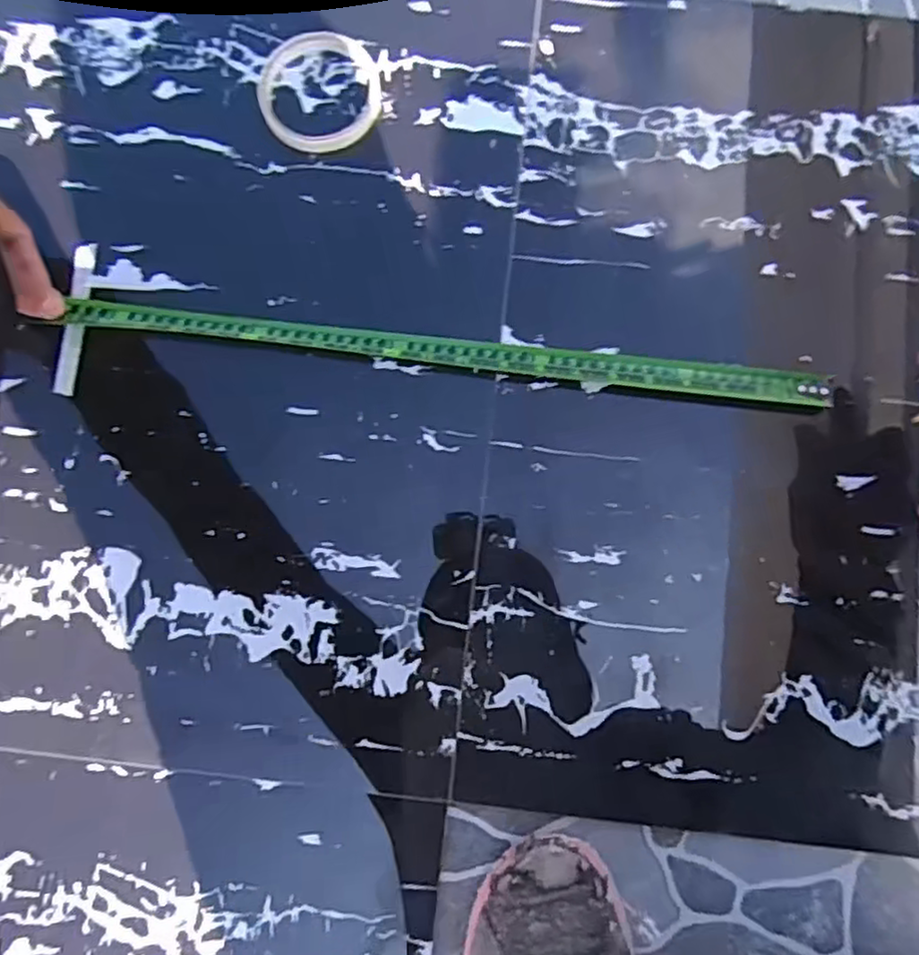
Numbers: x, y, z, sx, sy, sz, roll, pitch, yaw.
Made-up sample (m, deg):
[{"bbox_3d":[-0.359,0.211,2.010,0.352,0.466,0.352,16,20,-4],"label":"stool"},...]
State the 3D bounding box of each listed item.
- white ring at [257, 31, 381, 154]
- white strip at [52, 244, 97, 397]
[{"bbox_3d":[-0.105,-0.285,0.493,0.090,0.007,0.090,0,84,0],"label":"white ring"},{"bbox_3d":[-0.272,-0.113,0.474,0.014,0.005,0.110,5,84,0],"label":"white strip"}]

